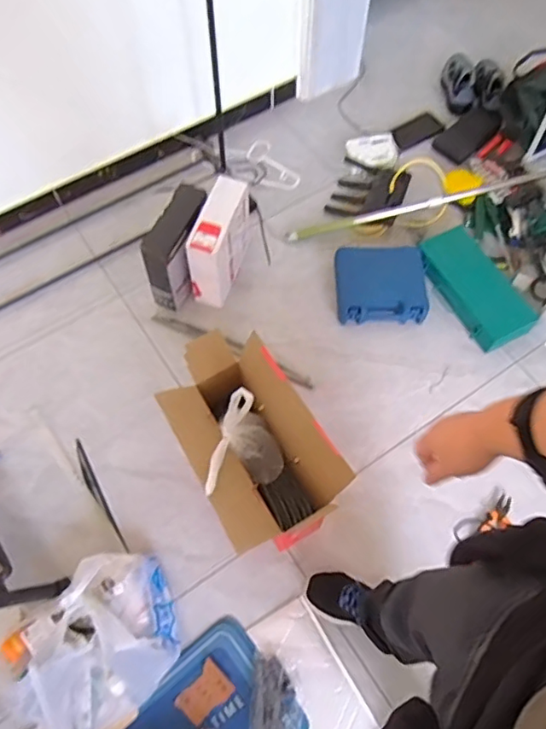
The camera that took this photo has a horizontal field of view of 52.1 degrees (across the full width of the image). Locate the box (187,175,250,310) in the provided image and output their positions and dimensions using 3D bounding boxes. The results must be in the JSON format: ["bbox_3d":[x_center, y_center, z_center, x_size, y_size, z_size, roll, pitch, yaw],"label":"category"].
[{"bbox_3d":[-0.139,-0.330,1.494,0.086,0.242,0.247,19,65,9],"label":"box"}]

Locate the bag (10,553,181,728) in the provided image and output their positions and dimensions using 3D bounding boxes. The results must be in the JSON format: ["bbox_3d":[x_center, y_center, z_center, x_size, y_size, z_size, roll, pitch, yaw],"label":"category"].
[{"bbox_3d":[-0.347,0.583,1.161,0.282,0.134,0.367,16,65,7],"label":"bag"}]

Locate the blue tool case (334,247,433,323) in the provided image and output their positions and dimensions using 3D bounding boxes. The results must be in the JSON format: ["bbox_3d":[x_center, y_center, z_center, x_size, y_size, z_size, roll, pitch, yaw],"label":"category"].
[{"bbox_3d":[0.298,-0.228,1.553,0.248,0.068,0.230,-1,64,-1],"label":"blue tool case"}]

